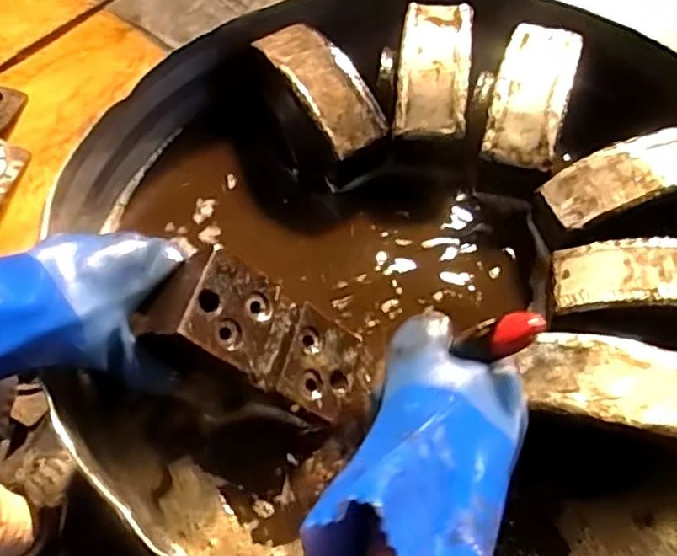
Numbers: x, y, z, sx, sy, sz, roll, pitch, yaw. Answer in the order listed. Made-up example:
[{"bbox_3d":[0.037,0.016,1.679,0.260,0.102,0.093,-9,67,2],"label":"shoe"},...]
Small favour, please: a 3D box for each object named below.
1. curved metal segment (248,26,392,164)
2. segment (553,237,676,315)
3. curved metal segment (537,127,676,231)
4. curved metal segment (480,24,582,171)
[{"bbox_3d":[-0.016,-0.173,0.603,0.056,0.034,0.143,-32,61,-13],"label":"curved metal segment"},{"bbox_3d":[0.233,0.000,0.470,0.153,0.029,0.056,4,60,9],"label":"segment"},{"bbox_3d":[0.236,-0.081,0.521,0.148,0.026,0.054,-17,59,-4],"label":"curved metal segment"},{"bbox_3d":[0.166,-0.162,0.578,0.059,0.030,0.146,14,62,14],"label":"curved metal segment"}]

